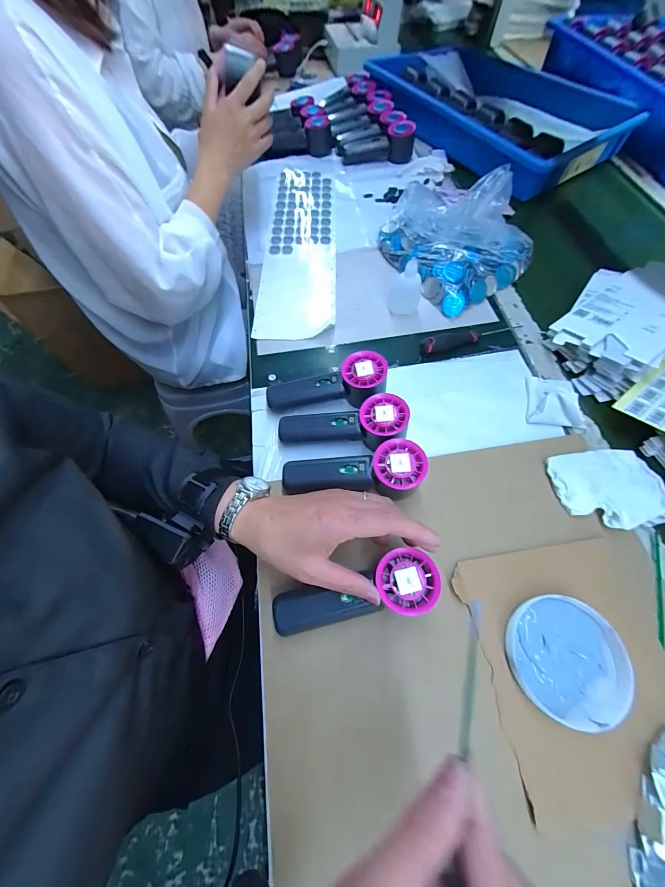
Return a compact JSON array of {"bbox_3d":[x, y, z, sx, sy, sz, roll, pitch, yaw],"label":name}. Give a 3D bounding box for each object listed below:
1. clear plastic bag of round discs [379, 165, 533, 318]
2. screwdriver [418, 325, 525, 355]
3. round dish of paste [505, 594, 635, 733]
[{"bbox_3d":[0.206,-0.359,0.544,0.207,0.086,0.248,-27,65,-12],"label":"clear plastic bag of round discs"},{"bbox_3d":[0.205,-0.163,0.482,0.157,0.020,0.026,-17,64,-7],"label":"screwdriver"},{"bbox_3d":[0.214,0.197,0.300,0.095,0.022,0.098,-1,63,1],"label":"round dish of paste"}]

